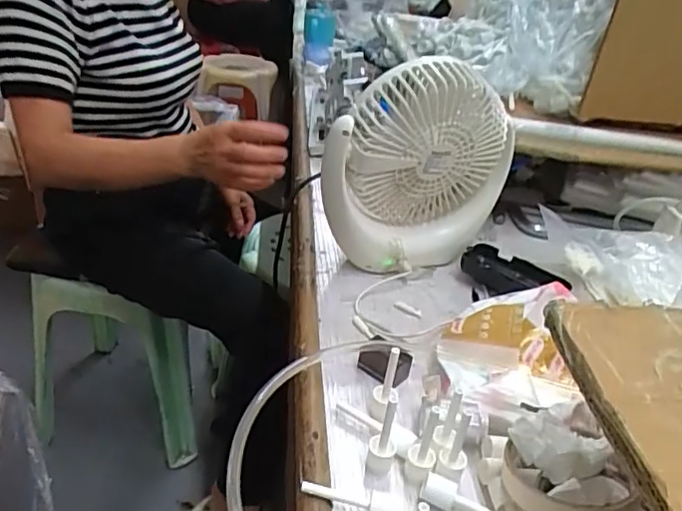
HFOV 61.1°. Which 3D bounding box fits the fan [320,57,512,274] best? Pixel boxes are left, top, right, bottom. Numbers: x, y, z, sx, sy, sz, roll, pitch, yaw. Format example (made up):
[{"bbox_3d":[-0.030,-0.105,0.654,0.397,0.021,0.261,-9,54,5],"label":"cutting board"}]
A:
[{"bbox_3d":[0.079,-0.083,0.585,0.189,0.205,0.061,-8,34,-22],"label":"fan"}]

